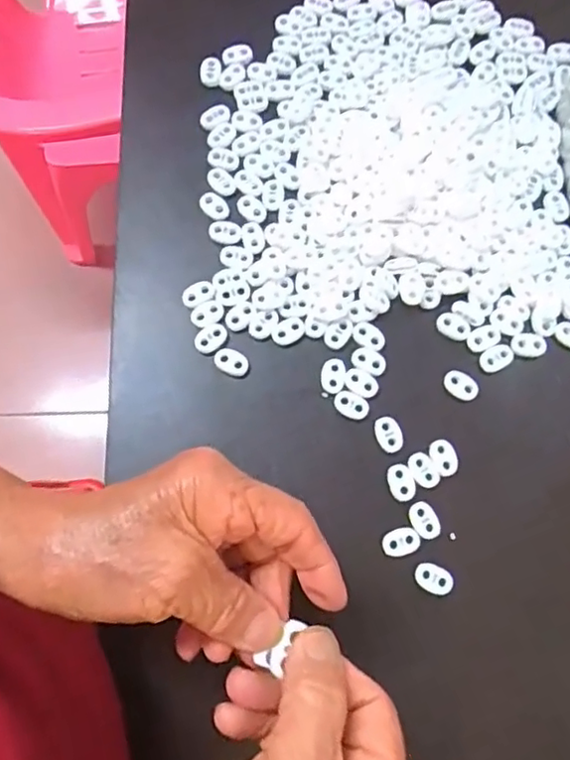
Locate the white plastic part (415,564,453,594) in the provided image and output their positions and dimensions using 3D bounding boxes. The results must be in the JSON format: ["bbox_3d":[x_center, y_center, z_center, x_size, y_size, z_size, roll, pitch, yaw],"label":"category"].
[{"bbox_3d":[0.089,0.119,0.363,0.023,0.004,0.015,21,76,6],"label":"white plastic part"}]

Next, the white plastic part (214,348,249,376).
[{"bbox_3d":[-0.035,-0.012,0.397,0.023,0.005,0.015,23,77,6],"label":"white plastic part"}]

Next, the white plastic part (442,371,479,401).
[{"bbox_3d":[0.114,0.003,0.393,0.024,0.004,0.016,32,78,8],"label":"white plastic part"}]

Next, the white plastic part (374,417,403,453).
[{"bbox_3d":[0.066,0.034,0.385,0.016,0.004,0.023,-16,76,-4],"label":"white plastic part"}]

